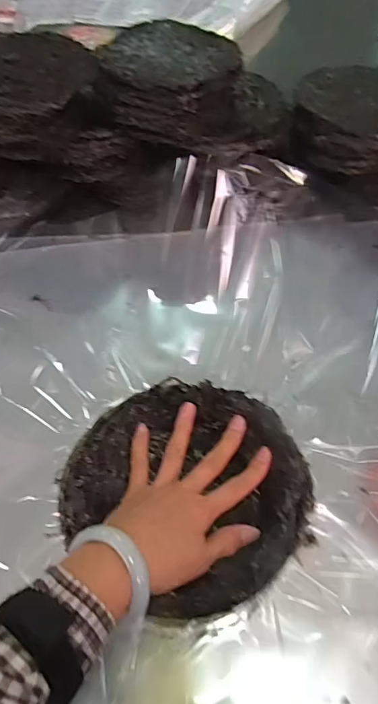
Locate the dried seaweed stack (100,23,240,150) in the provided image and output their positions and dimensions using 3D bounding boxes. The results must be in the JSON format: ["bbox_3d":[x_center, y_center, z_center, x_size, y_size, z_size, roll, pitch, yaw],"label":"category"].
[{"bbox_3d":[-0.022,-0.391,0.686,0.197,0.093,0.186,8,54,5],"label":"dried seaweed stack"}]

